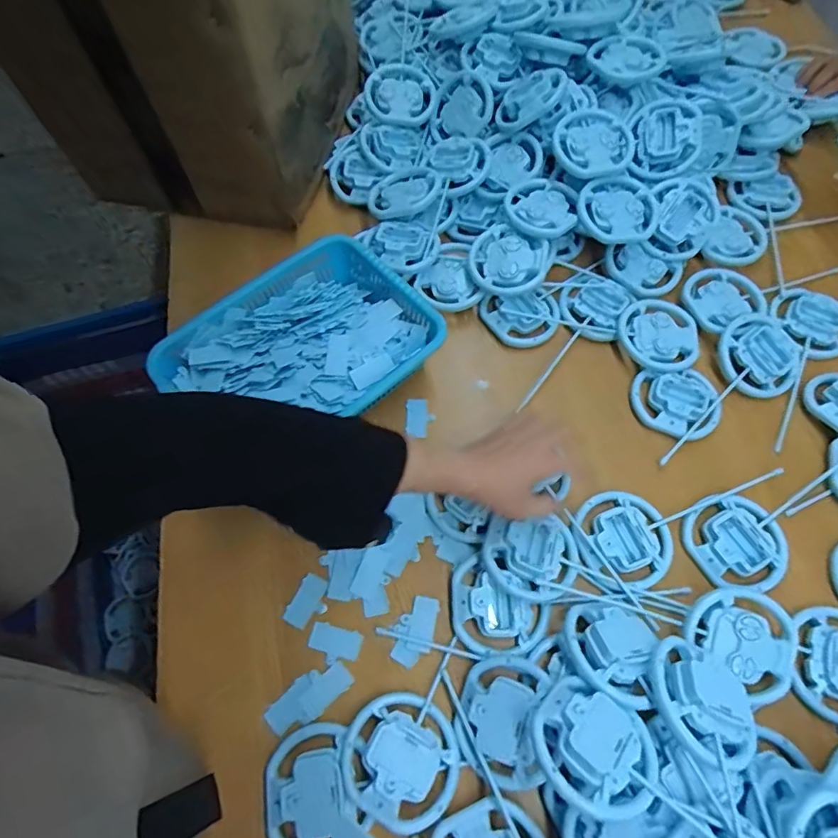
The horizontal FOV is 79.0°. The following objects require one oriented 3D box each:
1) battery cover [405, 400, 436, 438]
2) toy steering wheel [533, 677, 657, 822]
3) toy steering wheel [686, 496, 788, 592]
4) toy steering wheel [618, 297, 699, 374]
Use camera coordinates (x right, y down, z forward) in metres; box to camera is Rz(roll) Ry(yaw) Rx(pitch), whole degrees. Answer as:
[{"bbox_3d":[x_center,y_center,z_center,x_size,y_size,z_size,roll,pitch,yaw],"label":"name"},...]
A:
[{"bbox_3d":[0.002,-0.001,0.627,0.039,0.007,0.046,2,92,-28],"label":"battery cover"},{"bbox_3d":[0.142,0.265,0.412,0.096,0.031,0.086,33,48,27],"label":"toy steering wheel"},{"bbox_3d":[0.339,0.132,0.538,0.102,0.016,0.093,-20,67,-8],"label":"toy steering wheel"},{"bbox_3d":[0.306,-0.110,0.642,0.097,0.013,0.112,32,70,15],"label":"toy steering wheel"}]

